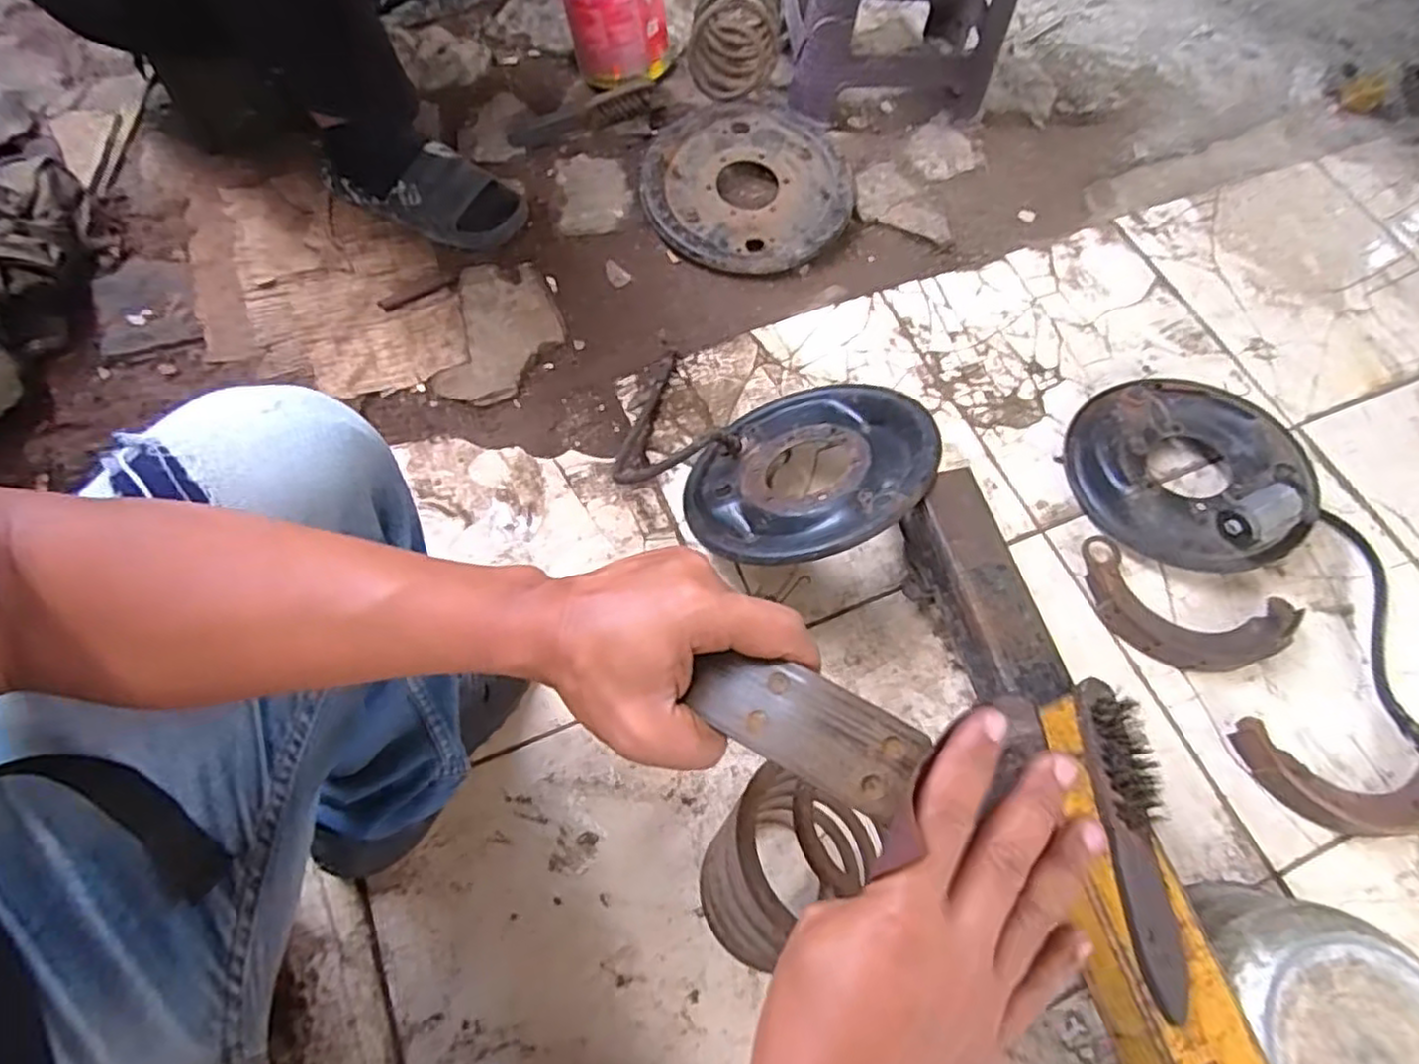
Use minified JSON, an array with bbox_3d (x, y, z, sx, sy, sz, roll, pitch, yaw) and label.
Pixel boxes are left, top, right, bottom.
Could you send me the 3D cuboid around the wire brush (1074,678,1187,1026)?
[{"bbox_3d":[0.321,0.227,0.531,0.034,0.036,0.229,-1,65,-3],"label":"wire brush"}]

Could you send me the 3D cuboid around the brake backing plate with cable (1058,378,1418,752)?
[{"bbox_3d":[0.647,-0.016,0.820,0.468,0.081,0.249,40,71,16],"label":"brake backing plate with cable"}]

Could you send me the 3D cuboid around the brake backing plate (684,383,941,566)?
[{"bbox_3d":[0.107,-0.063,0.765,0.267,0.030,0.261,-16,41,14],"label":"brake backing plate"}]

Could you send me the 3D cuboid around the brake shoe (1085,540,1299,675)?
[{"bbox_3d":[0.528,0.090,0.795,0.220,0.034,0.117,22,67,9],"label":"brake shoe"}]

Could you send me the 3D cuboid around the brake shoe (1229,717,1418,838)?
[{"bbox_3d":[0.650,0.253,0.722,0.208,0.034,0.098,9,65,3],"label":"brake shoe"}]

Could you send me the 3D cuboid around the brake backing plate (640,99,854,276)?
[{"bbox_3d":[0.053,-0.507,1.047,0.292,0.054,0.295,0,65,-1],"label":"brake backing plate"}]

